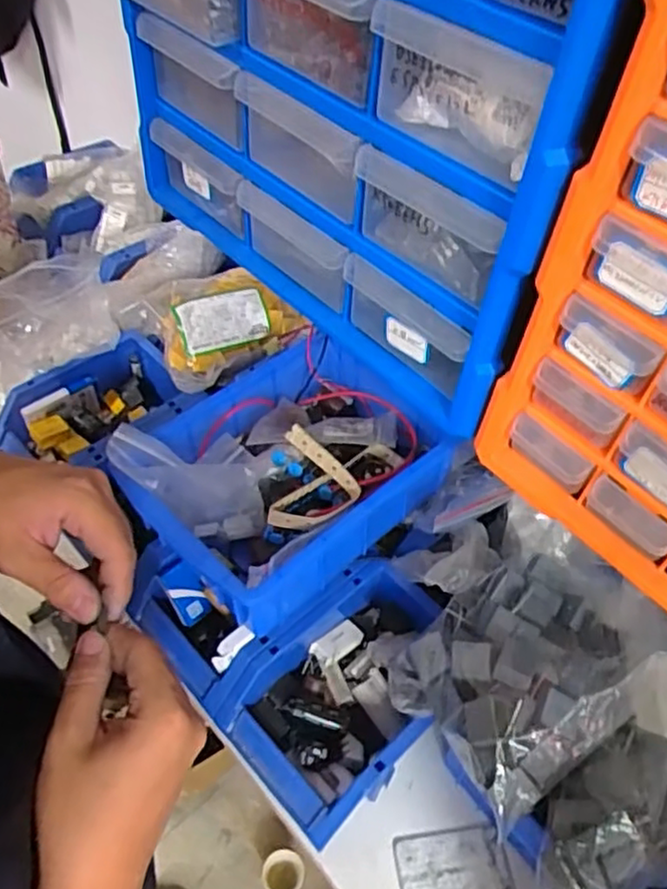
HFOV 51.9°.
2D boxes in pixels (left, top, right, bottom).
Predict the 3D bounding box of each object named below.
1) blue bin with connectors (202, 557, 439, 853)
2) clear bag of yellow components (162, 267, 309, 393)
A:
[{"bbox_3d":[0.010,0.190,0.530,0.173,0.070,0.132,-30,55,-27],"label":"blue bin with connectors"},{"bbox_3d":[-0.110,-0.128,0.710,0.158,0.044,0.115,-28,79,-21],"label":"clear bag of yellow components"}]

